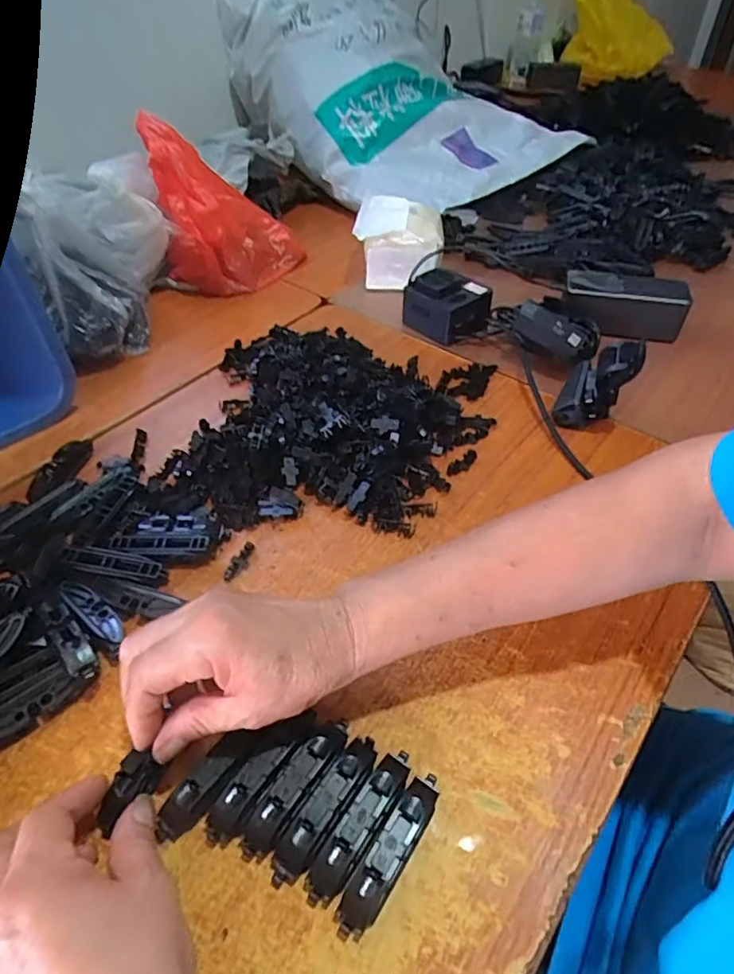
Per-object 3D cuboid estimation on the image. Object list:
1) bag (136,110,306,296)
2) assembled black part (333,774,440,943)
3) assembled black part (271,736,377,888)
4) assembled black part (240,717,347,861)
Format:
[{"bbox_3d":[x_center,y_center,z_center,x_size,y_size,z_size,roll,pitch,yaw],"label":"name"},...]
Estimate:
[{"bbox_3d":[-0.173,-0.347,0.685,0.168,0.156,0.137,-12,48,-10],"label":"bag"},{"bbox_3d":[0.013,0.188,0.286,0.019,0.018,0.082,27,53,23],"label":"assembled black part"},{"bbox_3d":[-0.022,0.175,0.299,0.019,0.017,0.080,27,53,23],"label":"assembled black part"},{"bbox_3d":[-0.039,0.166,0.308,0.020,0.018,0.083,27,53,23],"label":"assembled black part"}]

